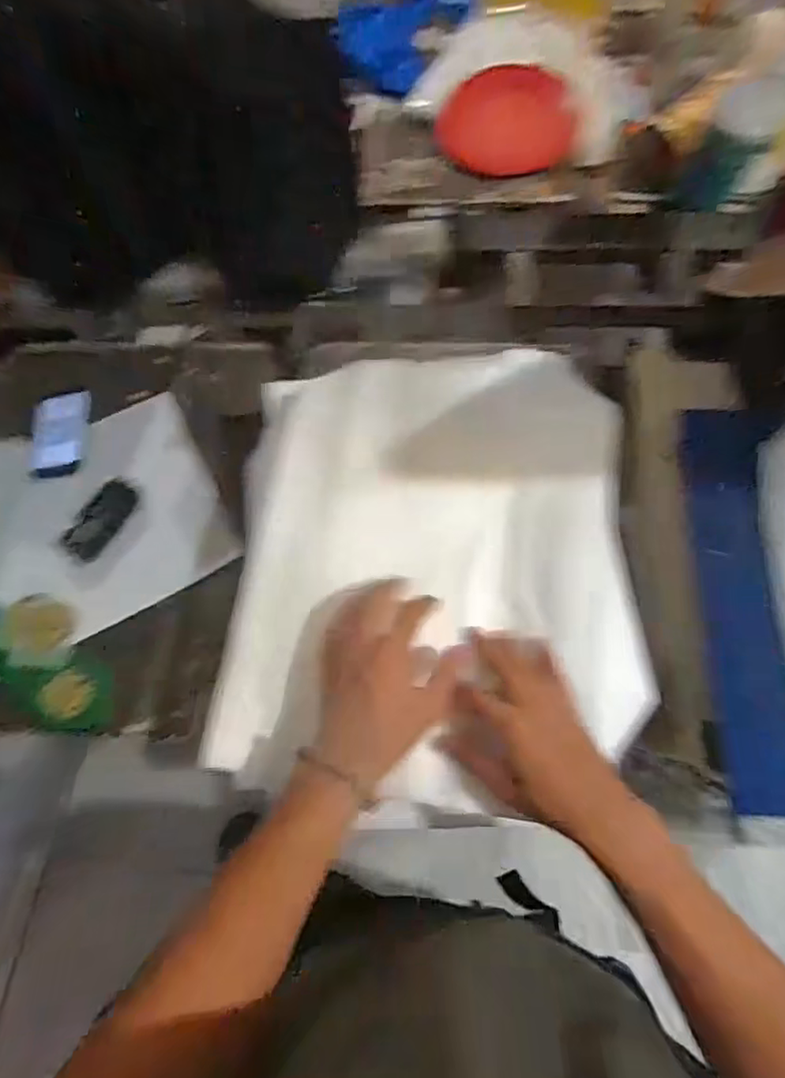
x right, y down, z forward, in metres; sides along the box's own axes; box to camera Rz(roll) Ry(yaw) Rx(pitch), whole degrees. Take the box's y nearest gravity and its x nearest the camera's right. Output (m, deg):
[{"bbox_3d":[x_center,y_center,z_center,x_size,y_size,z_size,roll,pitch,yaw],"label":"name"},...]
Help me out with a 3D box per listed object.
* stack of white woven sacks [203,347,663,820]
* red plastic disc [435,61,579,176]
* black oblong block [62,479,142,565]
[{"bbox_3d":[0.032,0.017,0.571,0.375,0.087,0.428,-5,64,0],"label":"stack of white woven sacks"},{"bbox_3d":[0.196,-0.710,1.037,0.239,0.013,0.163,-12,101,-11],"label":"red plastic disc"},{"bbox_3d":[-0.354,-0.025,0.741,0.048,0.022,0.108,21,67,12],"label":"black oblong block"}]

